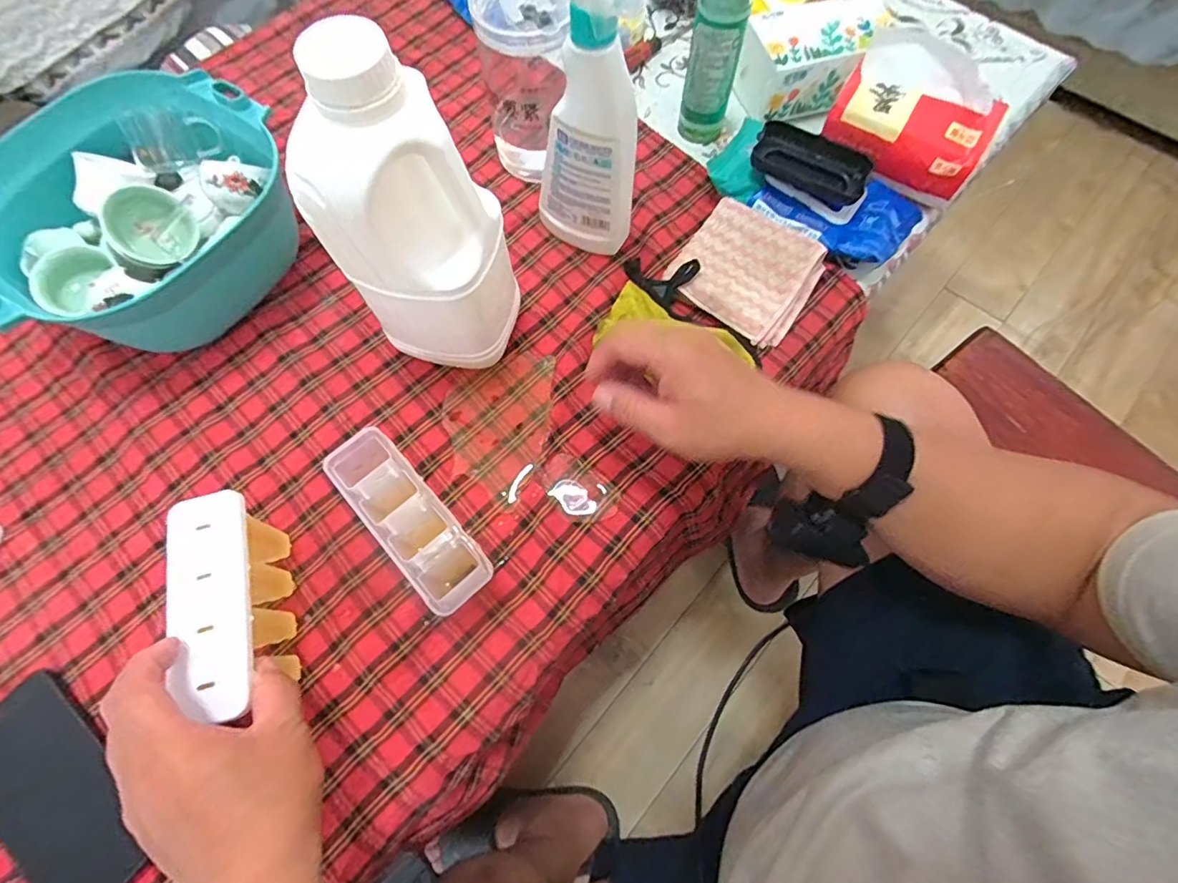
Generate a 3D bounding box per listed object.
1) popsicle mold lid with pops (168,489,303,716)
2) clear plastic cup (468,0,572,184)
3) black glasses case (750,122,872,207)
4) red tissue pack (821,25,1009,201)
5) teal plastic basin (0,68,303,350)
[{"bbox_3d":[-0.245,0.115,0.381,0.047,0.082,0.141,-16,70,-5],"label":"popsicle mold lid with pops"},{"bbox_3d":[-0.057,-0.347,0.509,0.089,0.167,0.082,0,69,1],"label":"clear plastic cup"},{"bbox_3d":[0.217,-0.272,0.523,0.109,0.026,0.058,26,72,10],"label":"black glasses case"},{"bbox_3d":[0.319,-0.322,0.521,0.140,0.083,0.084,30,72,12],"label":"red tissue pack"},{"bbox_3d":[-0.397,-0.194,0.481,0.176,0.109,0.255,30,72,12],"label":"teal plastic basin"}]

